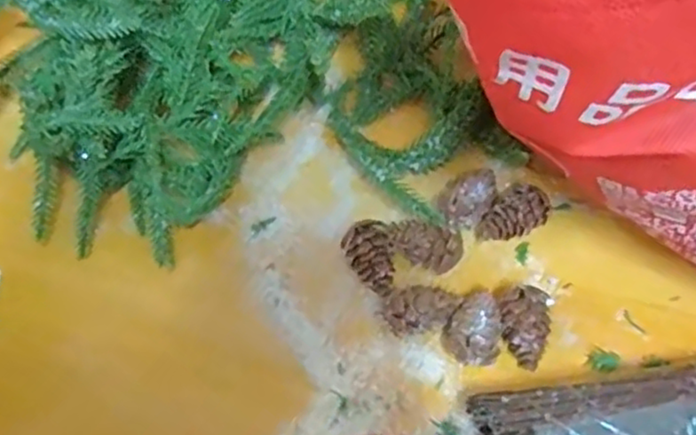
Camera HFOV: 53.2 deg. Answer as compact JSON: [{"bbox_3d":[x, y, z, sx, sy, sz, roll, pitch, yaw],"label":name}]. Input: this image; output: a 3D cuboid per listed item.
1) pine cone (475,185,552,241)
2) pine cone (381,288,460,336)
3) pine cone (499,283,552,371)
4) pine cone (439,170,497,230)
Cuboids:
[{"bbox_3d":[0.080,0.000,0.333,0.033,0.023,0.019,-32,64,-14],"label":"pine cone"},{"bbox_3d":[0.032,0.043,0.313,0.033,0.020,0.019,-20,61,-8],"label":"pine cone"},{"bbox_3d":[0.078,0.047,0.309,0.023,0.021,0.033,18,63,13],"label":"pine cone"},{"bbox_3d":[0.060,-0.010,0.339,0.021,0.020,0.037,30,66,18],"label":"pine cone"}]

